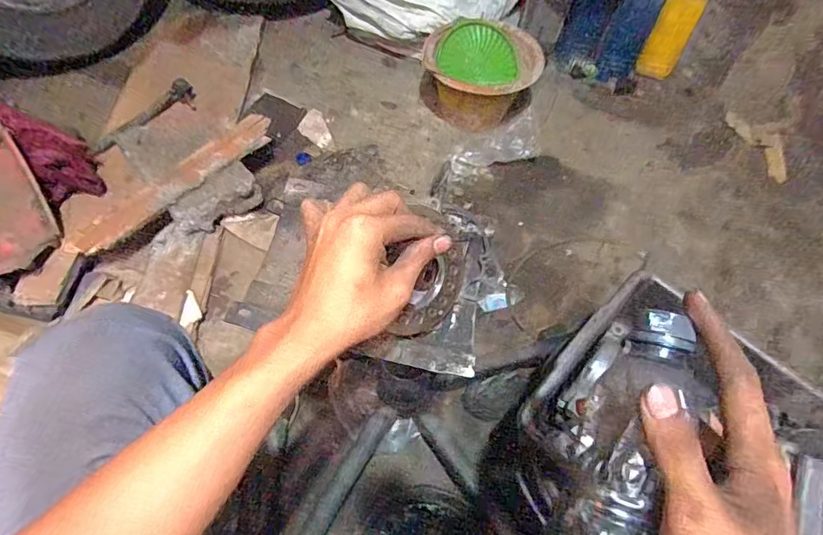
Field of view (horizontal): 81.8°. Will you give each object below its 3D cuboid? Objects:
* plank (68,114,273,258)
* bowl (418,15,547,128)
[{"bbox_3d":[-0.431,-0.158,0.881,0.068,0.031,0.405,41,70,17],"label":"plank"},{"bbox_3d":[0.159,-0.440,1.111,0.243,0.163,0.243,2,60,-3],"label":"bowl"}]

